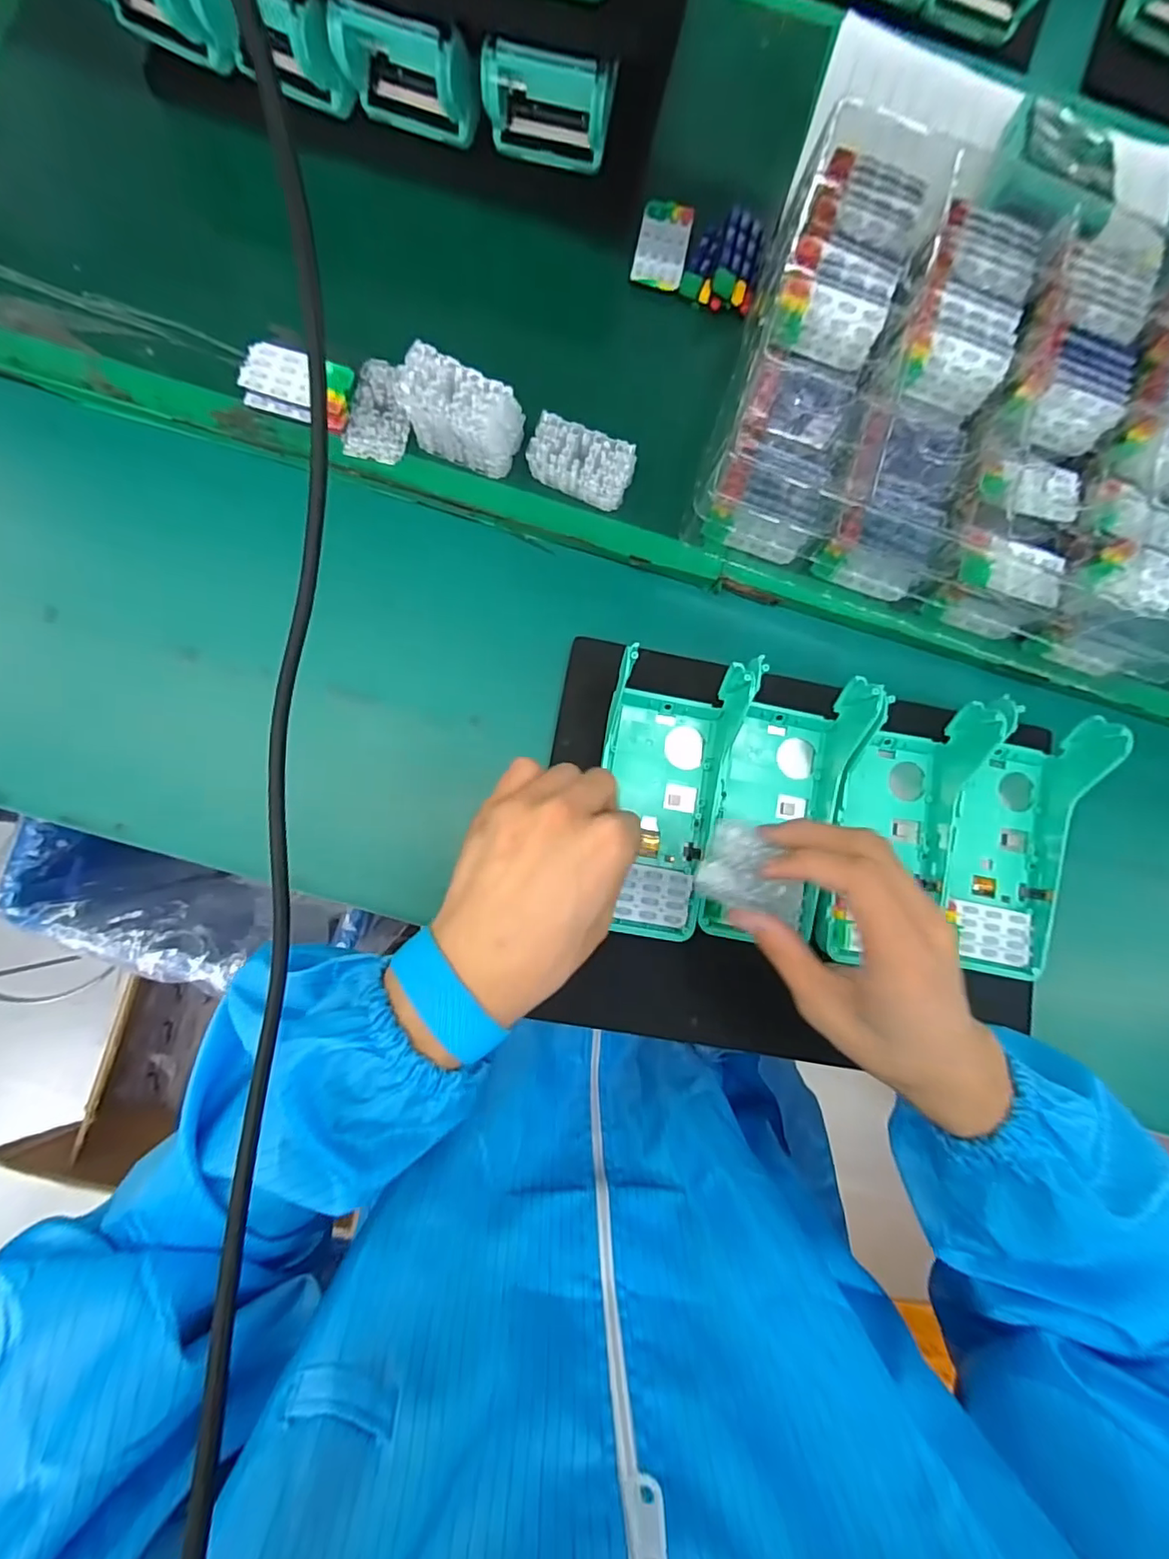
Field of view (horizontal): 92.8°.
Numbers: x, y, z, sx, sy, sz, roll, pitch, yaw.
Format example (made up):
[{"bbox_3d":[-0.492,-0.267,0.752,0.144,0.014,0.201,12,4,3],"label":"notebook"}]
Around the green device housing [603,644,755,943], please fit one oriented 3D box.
[{"bbox_3d":[0.052,0.009,0.349,0.087,0.041,0.174,5,86,-5],"label":"green device housing"}]

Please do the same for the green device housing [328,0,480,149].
[{"bbox_3d":[-0.115,-0.460,0.366,0.083,0.063,0.038,13,82,-3],"label":"green device housing"}]

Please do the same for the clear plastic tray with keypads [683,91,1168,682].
[{"bbox_3d":[0.268,-0.265,0.379,0.361,0.080,0.305,18,82,-3],"label":"clear plastic tray with keypads"}]

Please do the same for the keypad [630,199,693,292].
[{"bbox_3d":[0.057,-0.390,0.406,0.037,0.004,0.061,12,87,2],"label":"keypad"}]

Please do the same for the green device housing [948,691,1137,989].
[{"bbox_3d":[0.286,0.042,0.357,0.096,0.051,0.170,4,83,-5],"label":"green device housing"}]

